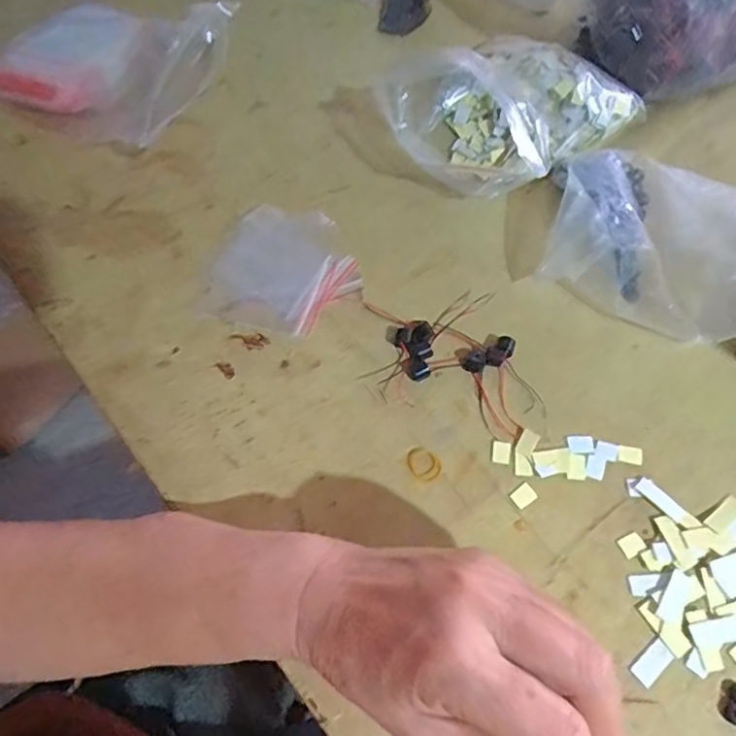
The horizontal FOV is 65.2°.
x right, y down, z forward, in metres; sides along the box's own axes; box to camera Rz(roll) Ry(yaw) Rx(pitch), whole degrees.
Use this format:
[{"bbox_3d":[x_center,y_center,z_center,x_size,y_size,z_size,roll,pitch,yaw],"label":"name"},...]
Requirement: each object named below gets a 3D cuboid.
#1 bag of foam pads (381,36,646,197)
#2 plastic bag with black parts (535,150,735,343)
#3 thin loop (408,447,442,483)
[{"bbox_3d":[0.108,-0.201,0.434,0.193,0.052,0.131,-20,66,-8],"label":"bag of foam pads"},{"bbox_3d":[0.195,-0.093,0.381,0.151,0.050,0.128,22,67,11],"label":"plastic bag with black parts"},{"bbox_3d":[0.033,0.056,0.339,0.017,0.004,0.021,-38,70,-16],"label":"thin loop"}]

